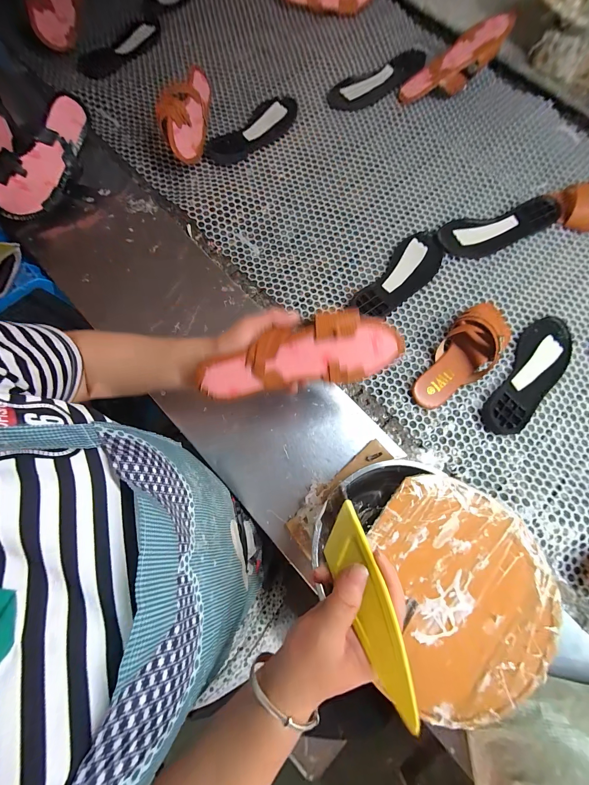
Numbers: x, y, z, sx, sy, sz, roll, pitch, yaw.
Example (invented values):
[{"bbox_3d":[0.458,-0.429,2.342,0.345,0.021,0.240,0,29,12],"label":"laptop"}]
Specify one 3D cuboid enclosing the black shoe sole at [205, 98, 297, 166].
[{"bbox_3d":[-0.087,-0.576,0.621,0.239,0.019,0.094,-36,80,-9],"label":"black shoe sole"}]

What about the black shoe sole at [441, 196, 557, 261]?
[{"bbox_3d":[0.408,-0.330,0.563,0.244,0.025,0.082,-19,77,-6],"label":"black shoe sole"}]

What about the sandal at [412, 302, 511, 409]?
[{"bbox_3d":[0.294,-0.073,0.473,0.245,0.061,0.091,-44,80,-11],"label":"sandal"}]

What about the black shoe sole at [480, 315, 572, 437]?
[{"bbox_3d":[0.406,-0.031,0.485,0.077,0.020,0.247,39,78,8],"label":"black shoe sole"}]

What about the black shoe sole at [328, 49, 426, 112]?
[{"bbox_3d":[0.200,-0.727,0.658,0.244,0.024,0.100,-35,80,-9],"label":"black shoe sole"}]

